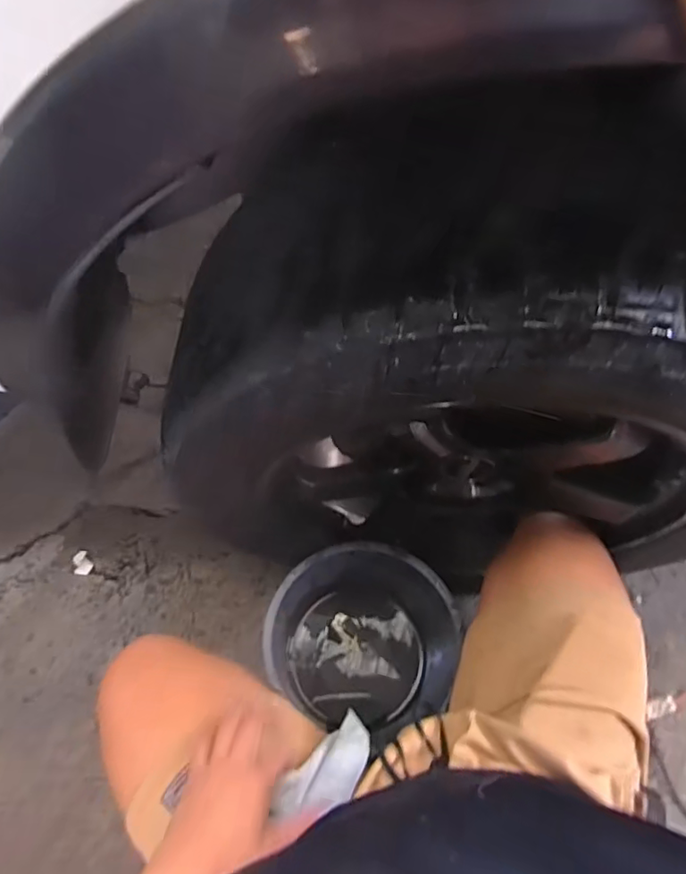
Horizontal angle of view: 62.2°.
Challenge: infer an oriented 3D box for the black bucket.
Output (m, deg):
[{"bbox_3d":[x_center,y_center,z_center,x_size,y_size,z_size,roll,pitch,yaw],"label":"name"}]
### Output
[{"bbox_3d":[0.026,0.310,0.860,0.256,0.195,0.239,1,64,-2],"label":"black bucket"}]

